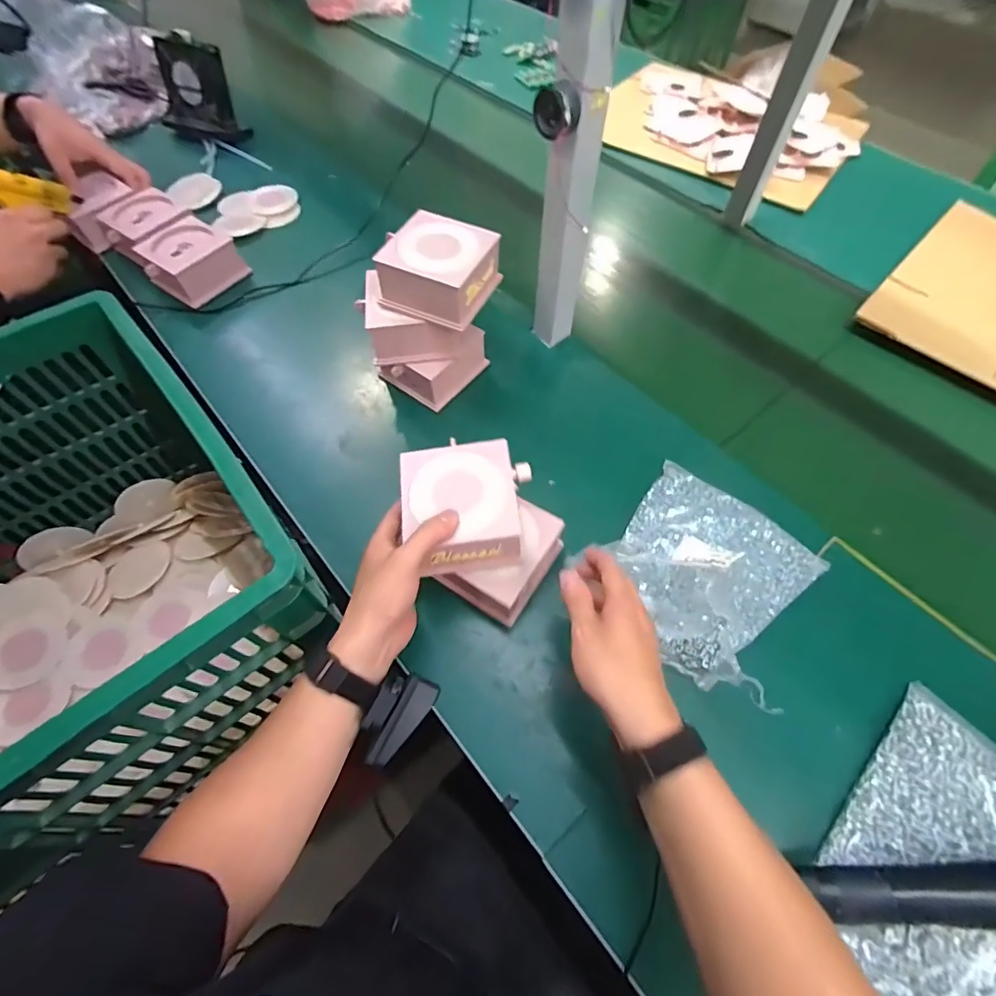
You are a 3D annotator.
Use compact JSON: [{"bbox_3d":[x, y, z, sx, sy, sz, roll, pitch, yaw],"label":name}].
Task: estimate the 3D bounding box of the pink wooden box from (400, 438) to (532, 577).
[{"bbox_3d":[-0.031,0.010,0.466,0.113,0.062,0.111,-1,60,-1],"label":"pink wooden box"}]

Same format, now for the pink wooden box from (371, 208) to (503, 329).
[{"bbox_3d":[-0.065,-0.255,0.545,0.106,0.064,0.103,22,62,12],"label":"pink wooden box"}]

